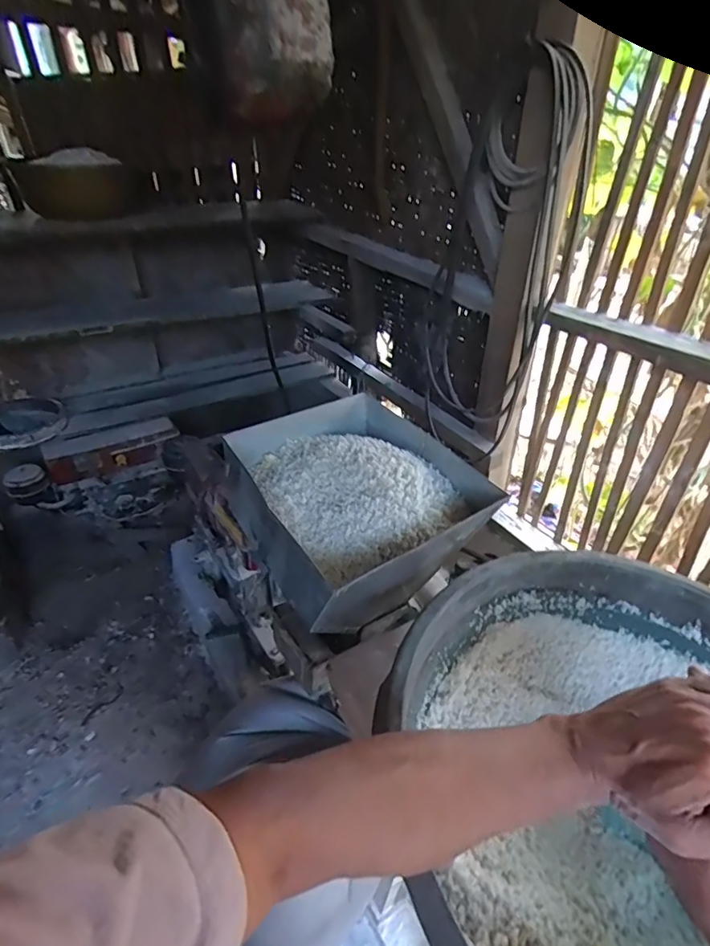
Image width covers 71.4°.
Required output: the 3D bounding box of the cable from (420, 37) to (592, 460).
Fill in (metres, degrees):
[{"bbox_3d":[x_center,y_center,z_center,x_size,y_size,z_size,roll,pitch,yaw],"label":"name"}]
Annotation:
[{"bbox_3d":[0.314,-0.435,1.181,0.136,0.887,0.408,-16,45,-23],"label":"cable"}]

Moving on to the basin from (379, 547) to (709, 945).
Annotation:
[{"bbox_3d":[0.243,0.270,0.419,0.414,0.148,0.415,1,37,-1],"label":"basin"}]

